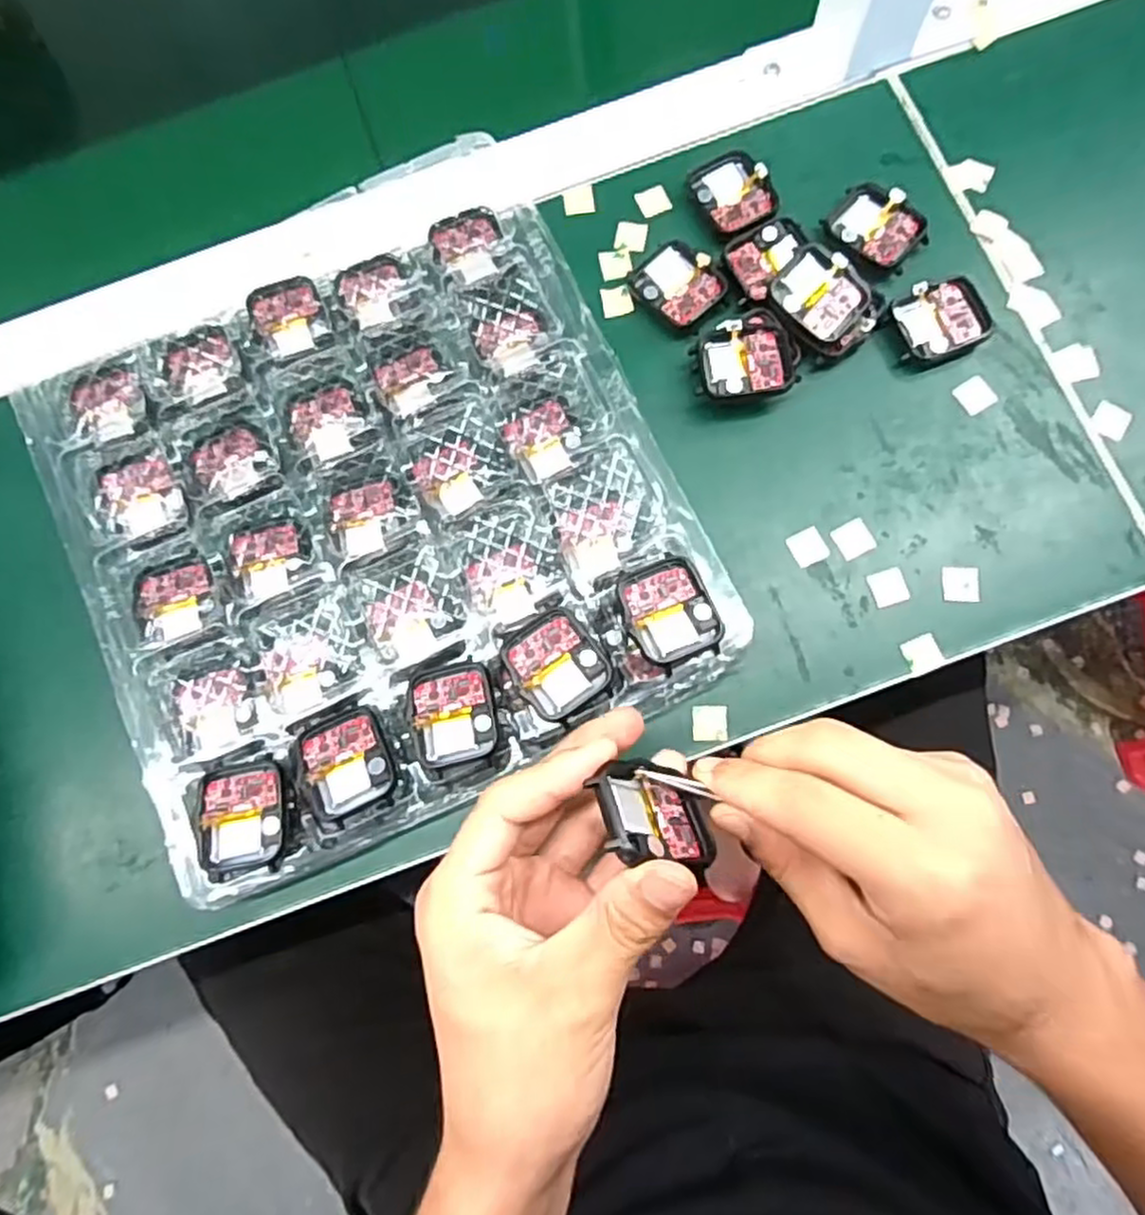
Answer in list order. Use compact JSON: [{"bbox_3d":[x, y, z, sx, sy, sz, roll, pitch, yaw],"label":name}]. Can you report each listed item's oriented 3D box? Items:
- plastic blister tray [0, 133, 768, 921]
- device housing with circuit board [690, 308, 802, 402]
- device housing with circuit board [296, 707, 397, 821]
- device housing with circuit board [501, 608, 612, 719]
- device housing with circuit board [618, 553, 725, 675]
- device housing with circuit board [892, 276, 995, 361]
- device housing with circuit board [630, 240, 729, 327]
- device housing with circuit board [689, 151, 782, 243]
[{"bbox_3d":[-0.099,-0.058,0.339,0.267,0.028,0.299,-25,81,-3],"label":"plastic blister tray"},{"bbox_3d":[0.083,-0.121,0.351,0.050,0.014,0.046,-8,81,0],"label":"device housing with circuit board"},{"bbox_3d":[-0.097,0.067,0.316,0.037,0.015,0.041,-26,81,-3],"label":"device housing with circuit board"},{"bbox_3d":[-0.006,0.024,0.318,0.037,0.018,0.042,-35,82,-4],"label":"device housing with circuit board"},{"bbox_3d":[0.042,0.001,0.311,0.035,0.005,0.046,-23,80,-4],"label":"device housing with circuit board"},{"bbox_3d":[0.181,-0.141,0.355,0.043,0.009,0.037,-13,81,-1],"label":"device housing with circuit board"},{"bbox_3d":[0.054,-0.164,0.366,0.034,0.008,0.043,-41,82,-5],"label":"device housing with circuit board"},{"bbox_3d":[0.084,-0.214,0.375,0.036,0.011,0.048,-21,81,-2],"label":"device housing with circuit board"}]

